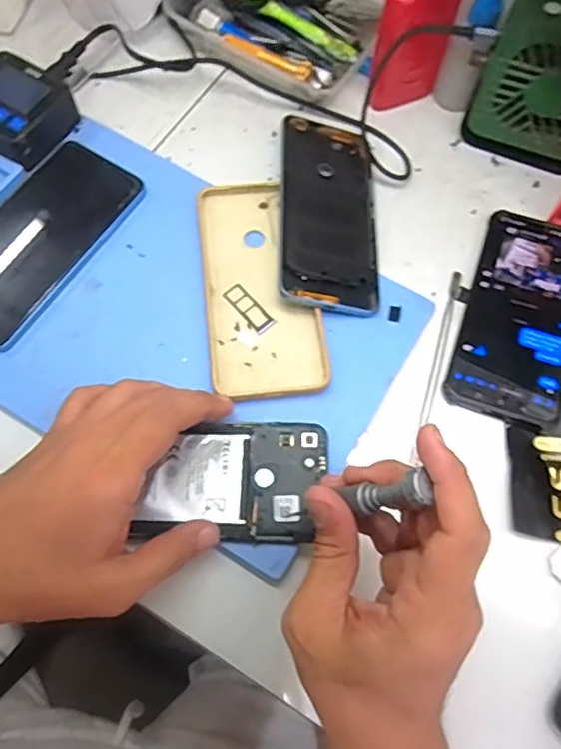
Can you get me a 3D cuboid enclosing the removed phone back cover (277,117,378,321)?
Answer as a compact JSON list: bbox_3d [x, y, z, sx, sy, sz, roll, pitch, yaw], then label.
[{"bbox_3d":[0.036,-0.123,0.444,0.074,0.007,0.168,10,62,-18],"label":"removed phone back cover"}]

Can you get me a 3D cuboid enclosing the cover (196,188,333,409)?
[{"bbox_3d":[-0.015,-0.064,0.422,0.076,0.012,0.171,-6,69,-4],"label":"cover"}]

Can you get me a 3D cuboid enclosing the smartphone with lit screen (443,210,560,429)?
[{"bbox_3d":[0.174,-0.046,0.430,0.074,0.011,0.166,20,70,6],"label":"smartphone with lit screen"}]

